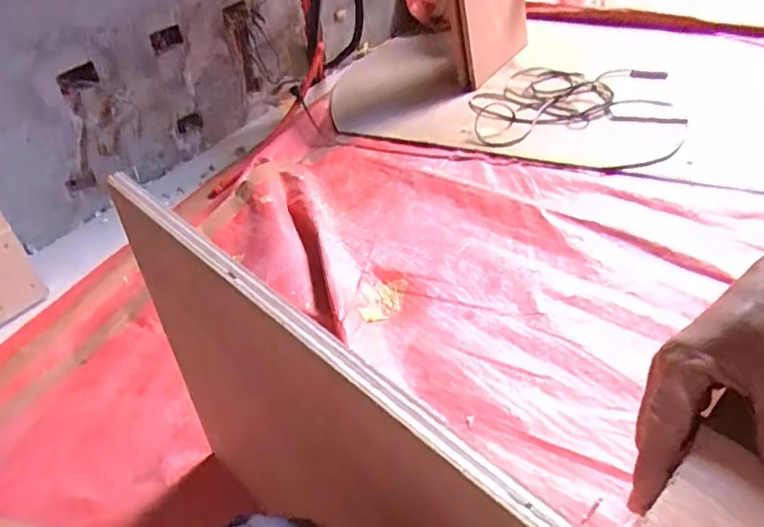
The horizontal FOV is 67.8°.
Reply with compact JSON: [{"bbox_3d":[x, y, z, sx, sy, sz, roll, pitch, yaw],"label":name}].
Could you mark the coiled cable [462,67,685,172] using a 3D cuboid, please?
[{"bbox_3d":[0.539,-0.445,1.578,0.550,0.038,0.516,10,43,20],"label":"coiled cable"}]

